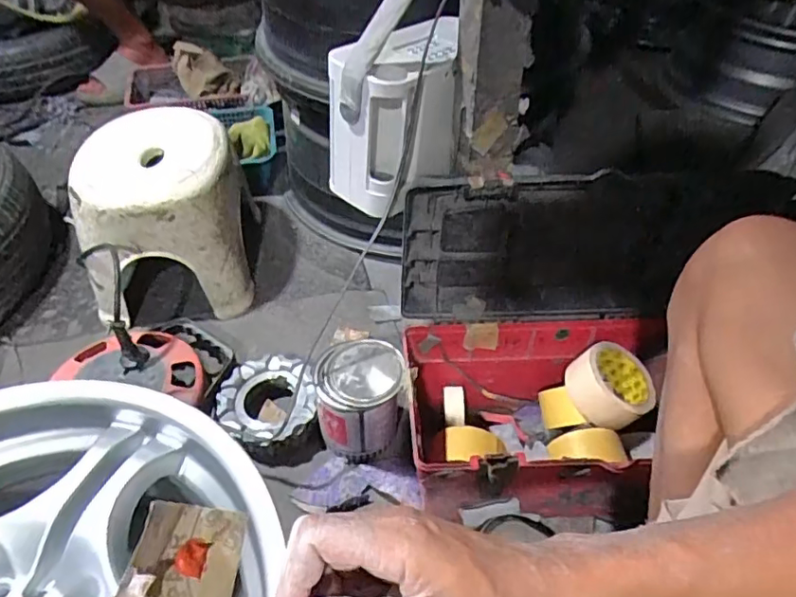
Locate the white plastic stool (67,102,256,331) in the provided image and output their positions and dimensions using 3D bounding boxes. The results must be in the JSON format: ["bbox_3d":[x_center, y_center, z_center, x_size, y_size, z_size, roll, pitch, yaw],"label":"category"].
[{"bbox_3d":[-0.378,-0.132,0.918,0.234,0.228,0.260,-7,49,-9],"label":"white plastic stool"}]

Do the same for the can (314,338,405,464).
[{"bbox_3d":[-0.050,0.135,0.726,0.104,0.139,0.099,1,48,-2],"label":"can"}]

